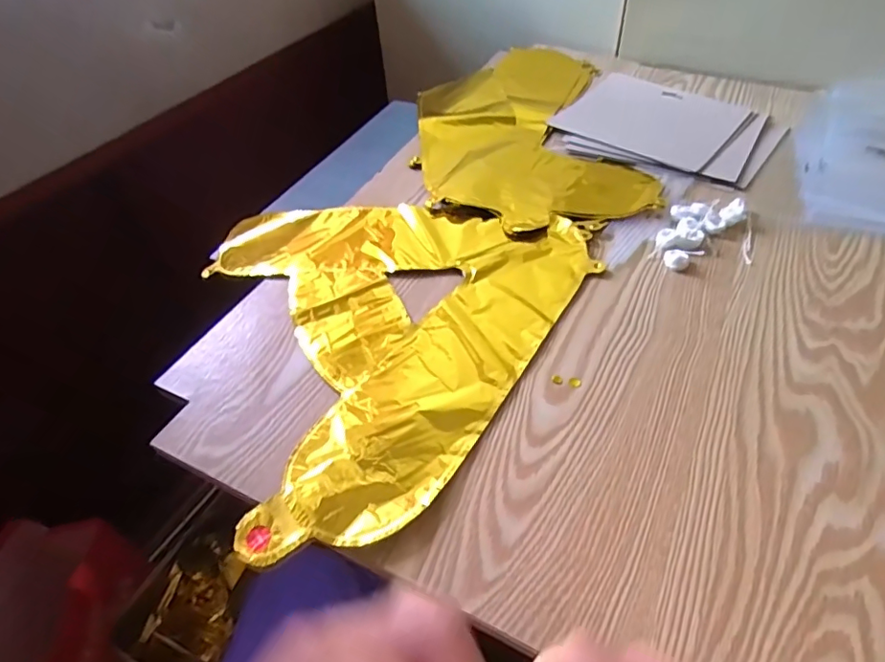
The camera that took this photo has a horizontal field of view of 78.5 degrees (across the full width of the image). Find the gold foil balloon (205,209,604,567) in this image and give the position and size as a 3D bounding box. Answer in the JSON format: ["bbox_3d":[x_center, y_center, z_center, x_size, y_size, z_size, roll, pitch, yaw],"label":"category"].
[{"bbox_3d":[-0.025,-0.032,0.486,0.334,0.014,0.385,-19,48,-13],"label":"gold foil balloon"}]

